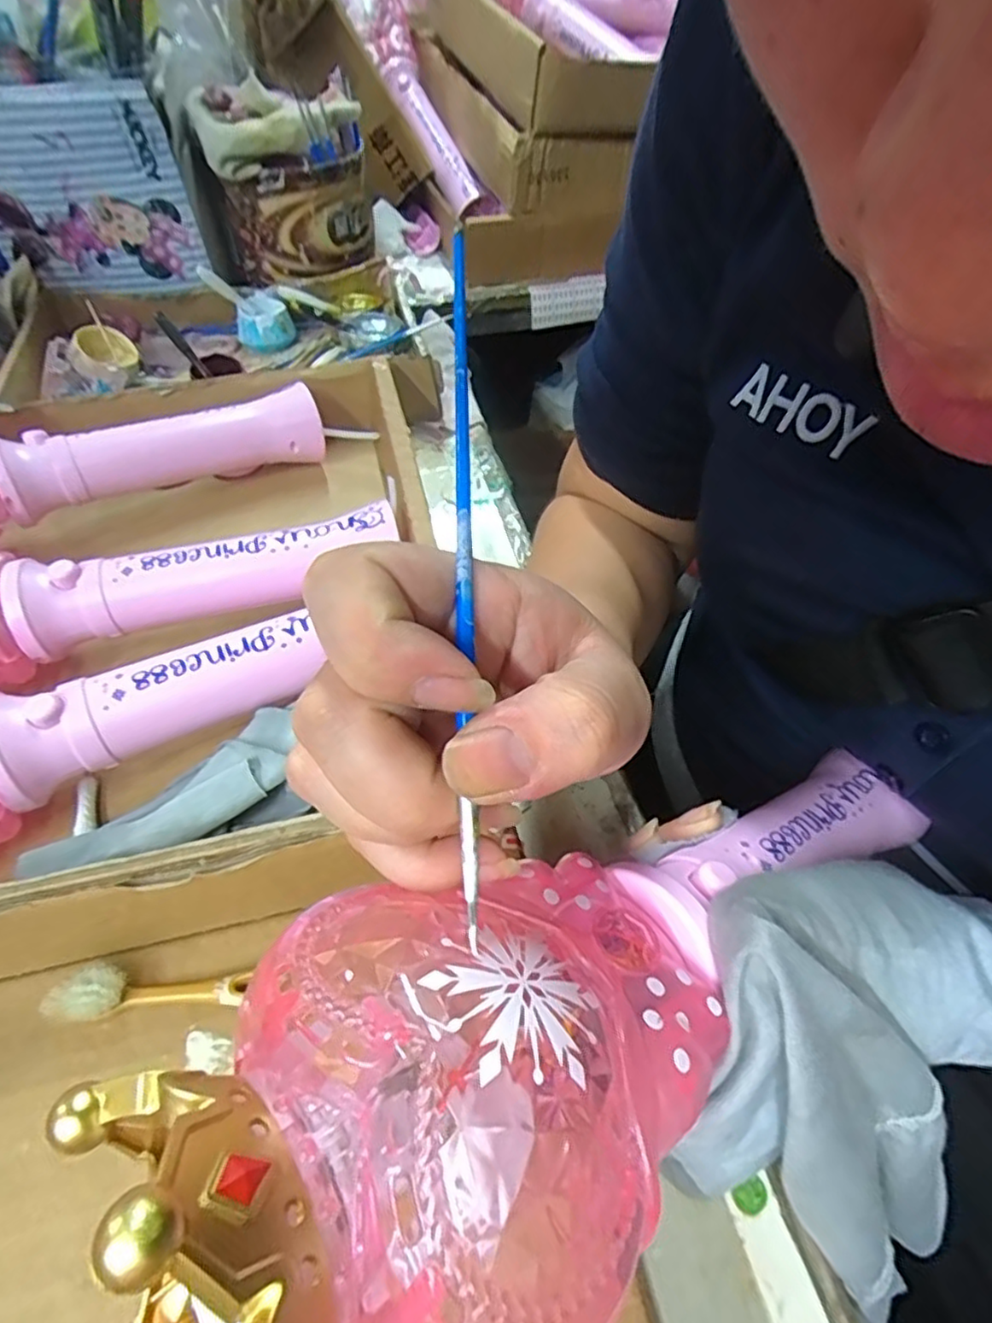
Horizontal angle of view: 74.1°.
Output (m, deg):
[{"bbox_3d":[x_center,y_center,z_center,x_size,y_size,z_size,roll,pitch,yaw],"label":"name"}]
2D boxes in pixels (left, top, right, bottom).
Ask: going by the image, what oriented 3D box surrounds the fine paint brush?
[{"bbox_3d":[-0.007,-0.022,0.144,0.004,0.009,0.156,-1,80,-1],"label":"fine paint brush"}]

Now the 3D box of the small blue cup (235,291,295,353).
[{"bbox_3d":[-0.199,-0.288,0.564,0.037,0.035,0.037,0,50,0],"label":"small blue cup"}]

